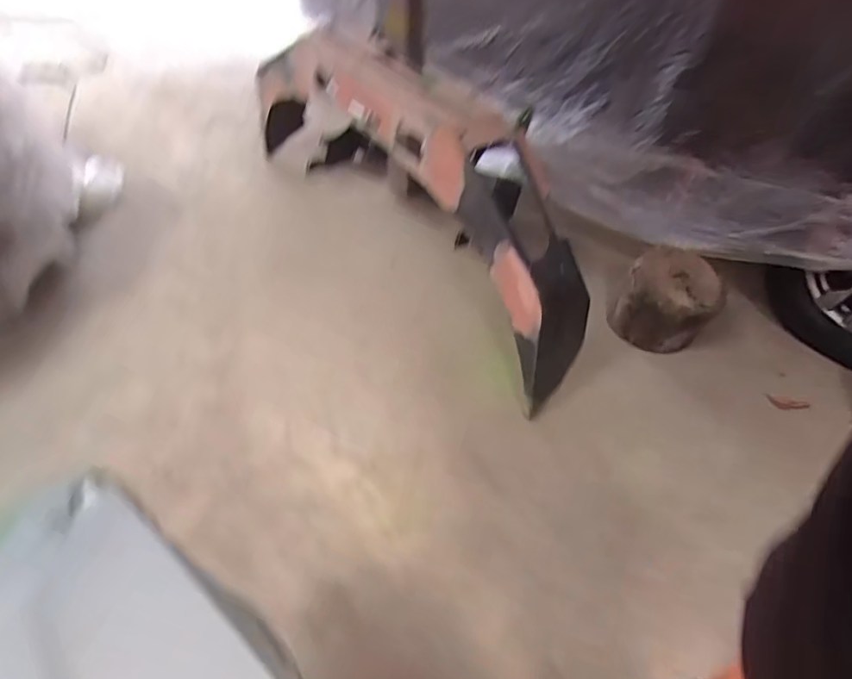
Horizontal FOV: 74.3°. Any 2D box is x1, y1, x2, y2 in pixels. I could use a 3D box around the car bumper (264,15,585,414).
[{"bbox_3d":[-0.047,-0.570,1.866,0.391,0.676,1.630,-29,54,-25],"label":"car bumper"}]

